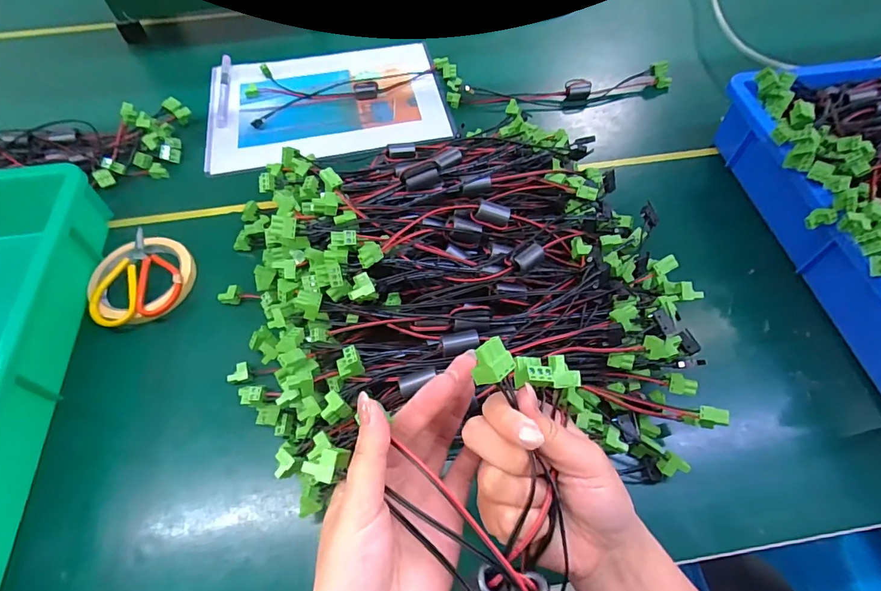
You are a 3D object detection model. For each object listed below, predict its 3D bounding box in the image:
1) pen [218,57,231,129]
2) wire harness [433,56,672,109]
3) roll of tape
[{"bbox_3d":[-0.288,-0.272,0.592,0.013,0.012,0.136,-9,59,-4],"label":"pen"},{"bbox_3d":[0.146,-0.282,0.584,0.303,0.020,0.082,1,59,2],"label":"wire harness"},{"bbox_3d":[-0.293,-0.012,0.440,0.094,0.022,0.095,-1,59,1],"label":"roll of tape"}]

